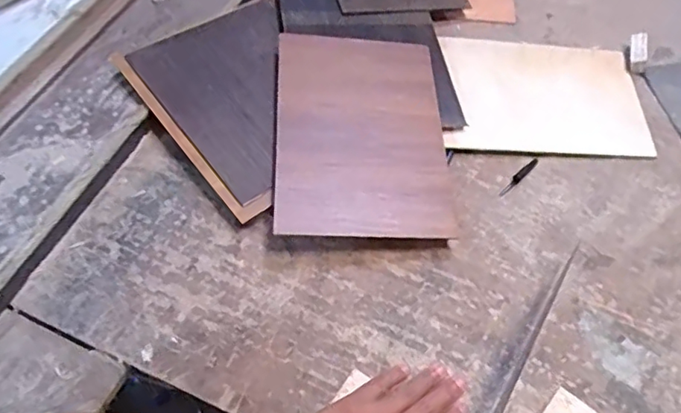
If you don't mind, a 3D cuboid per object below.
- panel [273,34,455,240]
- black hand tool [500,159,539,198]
[{"bbox_3d":[0.022,-0.085,0.615,0.180,0.012,0.254,2,62,-10],"label":"panel"},{"bbox_3d":[0.194,-0.032,0.619,0.065,0.004,0.009,-38,69,-22],"label":"black hand tool"}]

